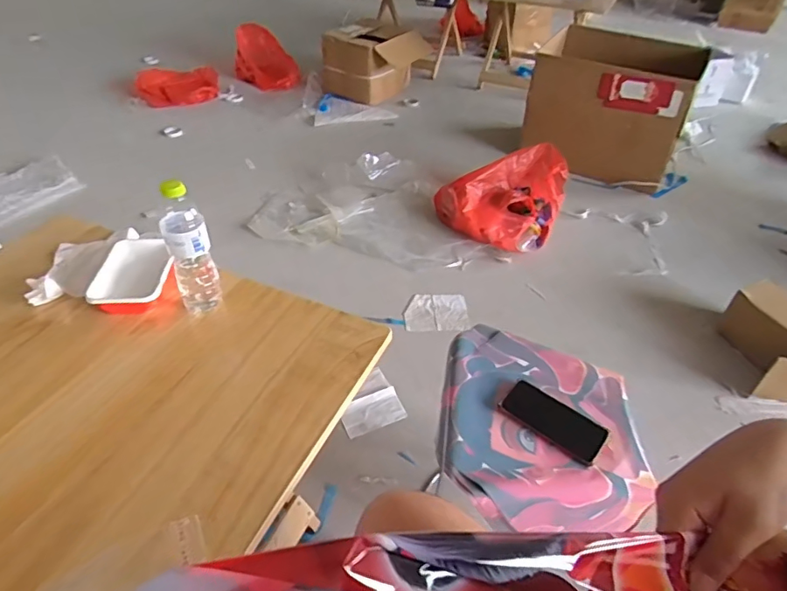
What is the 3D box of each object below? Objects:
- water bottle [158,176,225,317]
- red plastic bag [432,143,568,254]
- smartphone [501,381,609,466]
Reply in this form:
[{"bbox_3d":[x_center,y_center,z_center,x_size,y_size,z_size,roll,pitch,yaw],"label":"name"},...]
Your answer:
[{"bbox_3d":[-0.328,-0.071,0.834,0.072,0.221,0.061,-17,45,-19],"label":"water bottle"},{"bbox_3d":[0.381,-0.371,1.916,0.457,0.221,0.428,14,44,14],"label":"red plastic bag"},{"bbox_3d":[0.268,0.205,0.858,0.163,0.014,0.080,31,50,28],"label":"smartphone"}]

